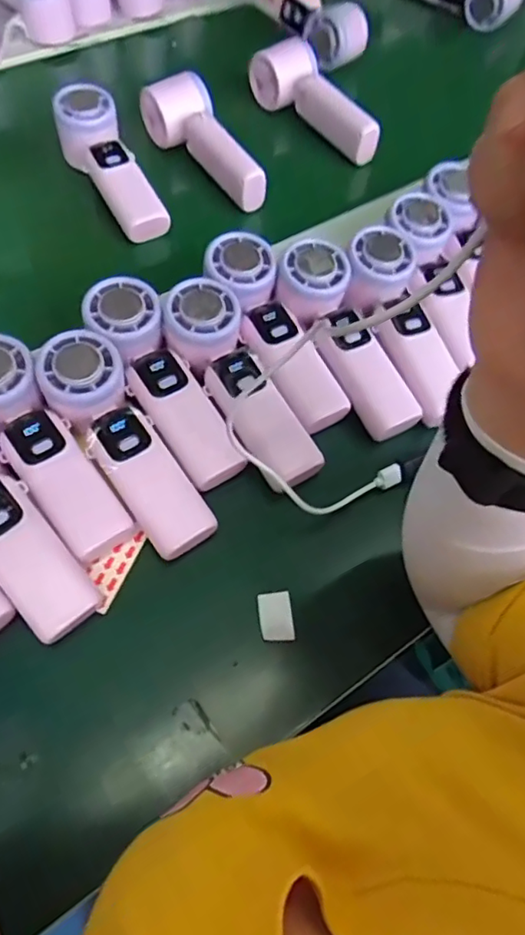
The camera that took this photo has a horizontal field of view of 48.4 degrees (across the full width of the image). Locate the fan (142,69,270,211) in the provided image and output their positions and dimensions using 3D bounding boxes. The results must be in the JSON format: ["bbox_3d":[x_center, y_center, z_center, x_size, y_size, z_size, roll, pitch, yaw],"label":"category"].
[{"bbox_3d":[-0.050,-0.321,0.568,0.057,0.050,0.167,-35,69,-21],"label":"fan"}]

